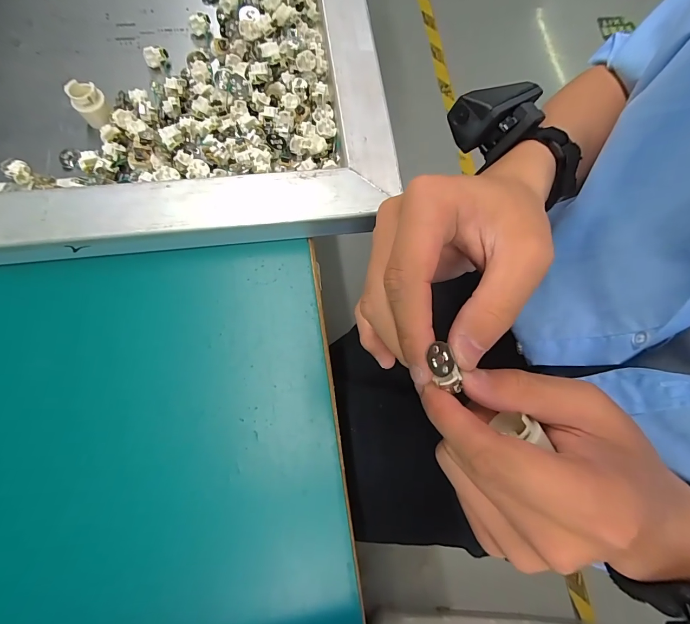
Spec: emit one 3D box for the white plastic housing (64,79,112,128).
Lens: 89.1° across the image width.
[{"bbox_3d":[-0.180,-0.147,0.249,0.020,0.025,0.020,0,75,-2],"label":"white plastic housing"}]

